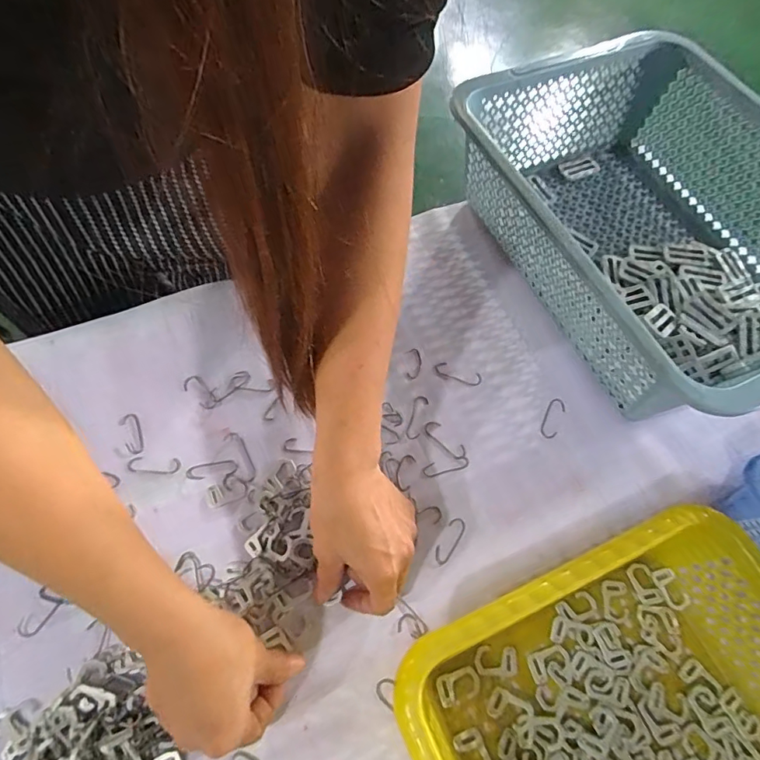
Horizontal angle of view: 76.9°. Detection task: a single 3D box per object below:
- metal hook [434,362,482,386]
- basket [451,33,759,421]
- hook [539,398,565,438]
[{"bbox_3d":[0.075,-0.006,0.462,0.046,0.004,0.015,19,65,7],"label":"metal hook"},{"bbox_3d":[0.270,-0.153,0.478,0.292,0.122,0.387,-21,66,-12],"label":"basket"},{"bbox_3d":[0.161,0.035,0.447,0.015,0.004,0.042,26,66,11],"label":"hook"}]

